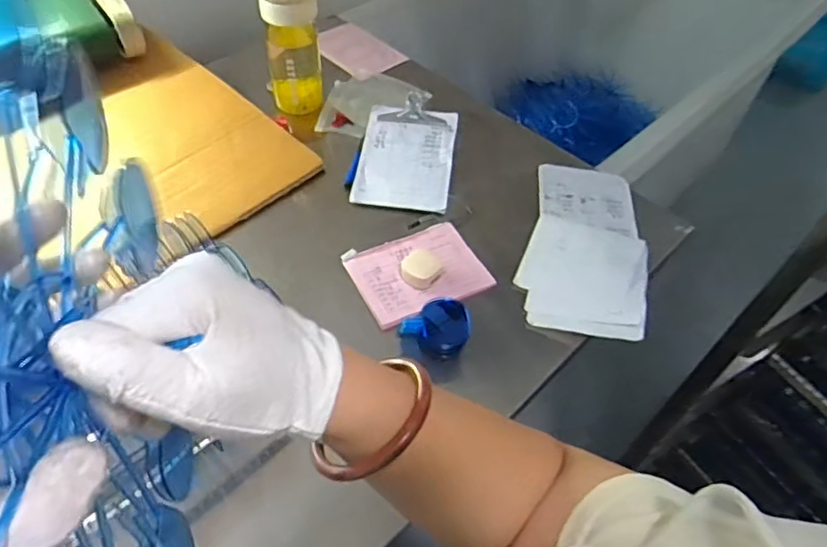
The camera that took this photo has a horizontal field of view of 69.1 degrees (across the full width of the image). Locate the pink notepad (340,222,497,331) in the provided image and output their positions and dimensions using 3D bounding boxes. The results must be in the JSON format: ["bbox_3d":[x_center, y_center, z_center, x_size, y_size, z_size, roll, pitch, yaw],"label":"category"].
[{"bbox_3d":[0.009,-0.003,0.820,0.175,0.015,0.144,-18,52,-18],"label":"pink notepad"}]

